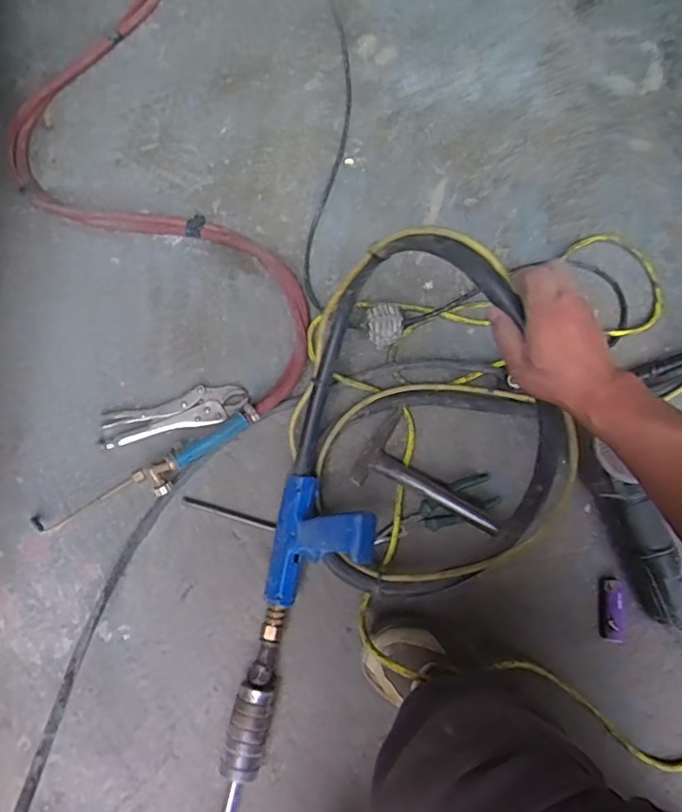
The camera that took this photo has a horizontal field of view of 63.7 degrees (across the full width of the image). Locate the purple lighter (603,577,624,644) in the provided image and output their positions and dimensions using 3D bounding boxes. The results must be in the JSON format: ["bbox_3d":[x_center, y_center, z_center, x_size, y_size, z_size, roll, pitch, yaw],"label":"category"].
[{"bbox_3d":[0.370,0.276,0.741,0.026,0.014,0.079,7,76,1],"label":"purple lighter"}]

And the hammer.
[{"bbox_3d":[0.124,0.111,0.752,0.217,0.042,0.110,33,78,20],"label":"hammer"}]

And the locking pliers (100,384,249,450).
[{"bbox_3d":[-0.242,0.011,0.798,0.211,0.018,0.057,-13,76,-4],"label":"locking pliers"}]

